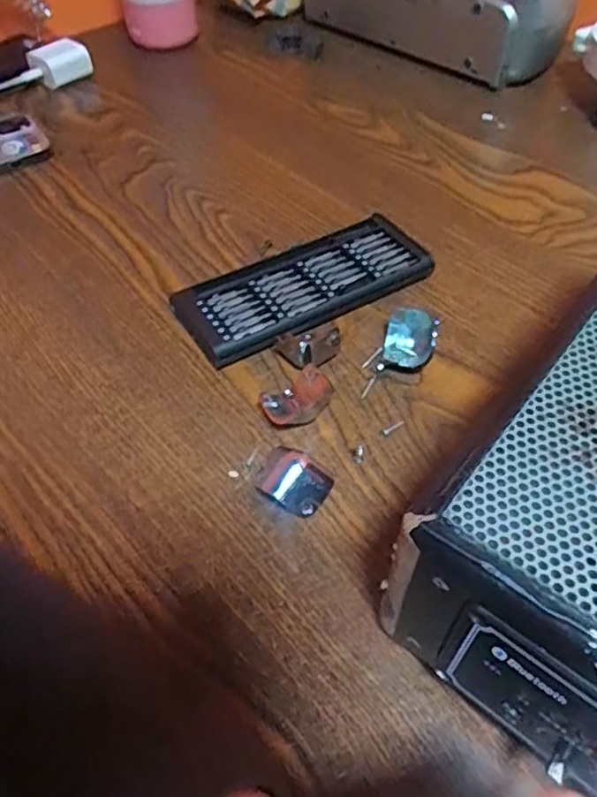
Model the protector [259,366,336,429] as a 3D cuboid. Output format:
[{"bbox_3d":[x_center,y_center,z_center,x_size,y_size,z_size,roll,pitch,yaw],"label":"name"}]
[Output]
[{"bbox_3d":[-0.002,0.000,0.323,0.036,0.018,0.027,-24,55,-16],"label":"protector"}]

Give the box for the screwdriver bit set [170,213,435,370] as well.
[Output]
[{"bbox_3d":[0.005,-0.069,0.377,0.150,0.017,0.063,-27,56,-18],"label":"screwdriver bit set"}]

